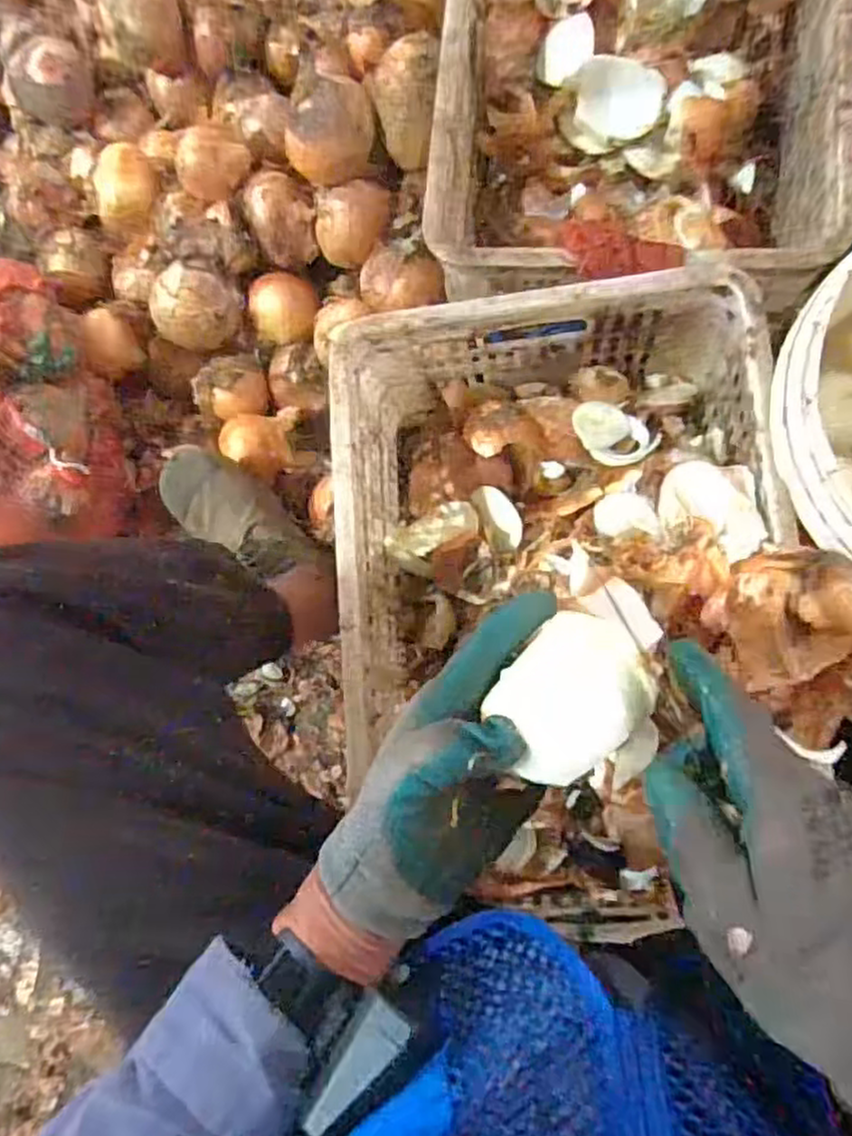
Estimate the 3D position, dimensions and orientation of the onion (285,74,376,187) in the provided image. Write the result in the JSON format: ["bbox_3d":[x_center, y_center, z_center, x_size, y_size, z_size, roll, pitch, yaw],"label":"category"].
[{"bbox_3d":[-0.102,-0.466,0.771,0.099,0.084,0.077,-16,79,8],"label":"onion"}]

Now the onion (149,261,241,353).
[{"bbox_3d":[-0.270,-0.303,0.833,0.085,0.070,0.087,-2,81,11],"label":"onion"}]

